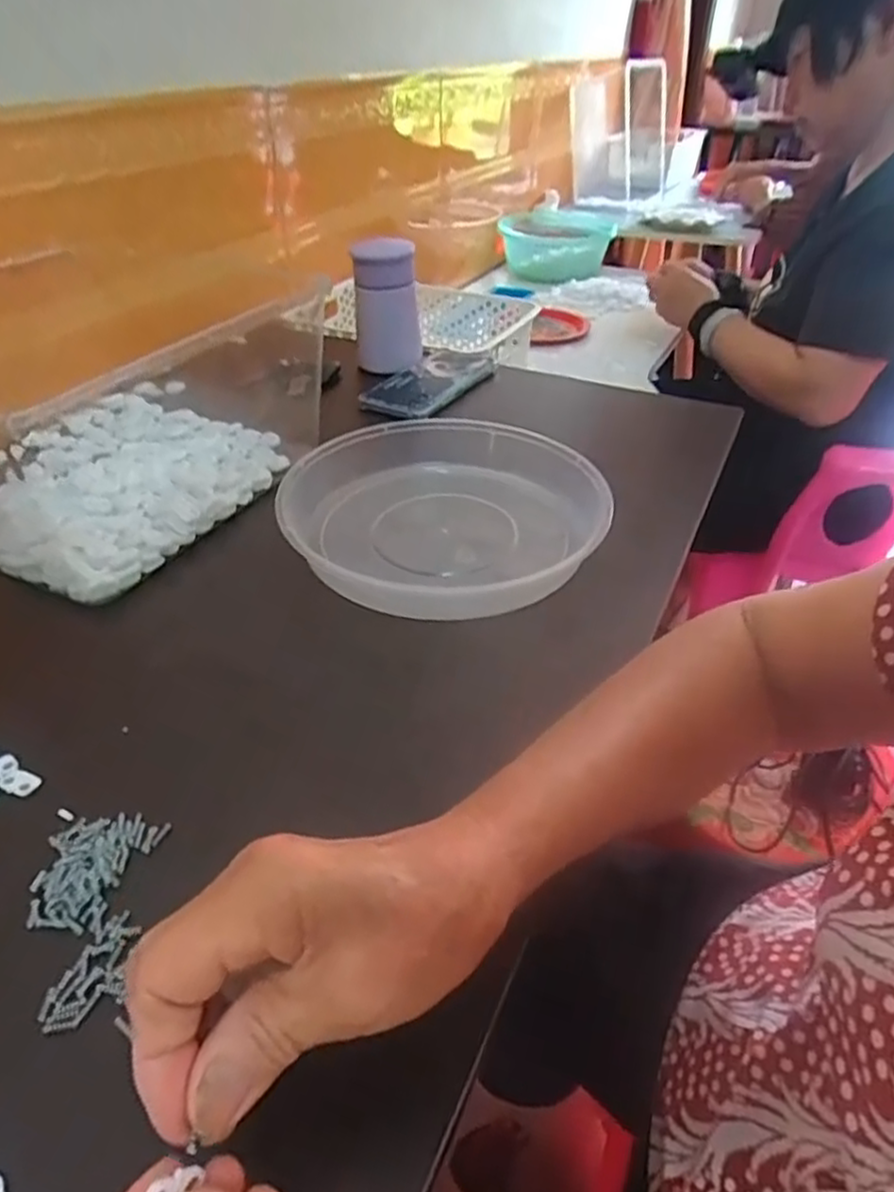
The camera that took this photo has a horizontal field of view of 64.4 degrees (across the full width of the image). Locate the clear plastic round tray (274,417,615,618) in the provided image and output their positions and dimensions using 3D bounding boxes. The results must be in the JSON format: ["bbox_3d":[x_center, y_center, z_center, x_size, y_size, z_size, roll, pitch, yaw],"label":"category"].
[{"bbox_3d":[0.001,-0.065,0.519,0.219,0.040,0.225,0,38,0],"label":"clear plastic round tray"}]

